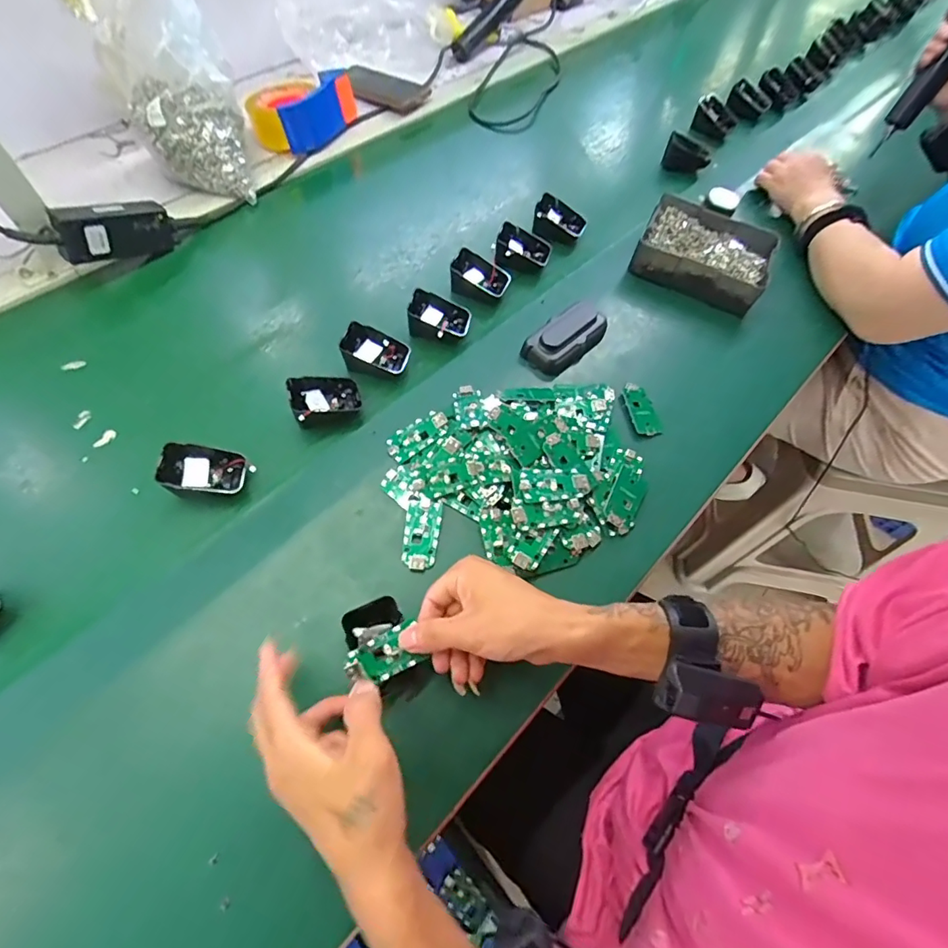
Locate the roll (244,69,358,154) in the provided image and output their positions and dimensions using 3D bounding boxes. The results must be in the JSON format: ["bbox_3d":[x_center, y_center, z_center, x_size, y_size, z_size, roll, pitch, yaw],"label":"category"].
[{"bbox_3d":[-0.253,-0.532,0.731,0.092,0.062,0.144,38,66,16],"label":"roll"}]

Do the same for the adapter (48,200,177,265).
[{"bbox_3d":[-0.405,-0.279,0.574,0.030,0.054,0.121,40,45,17],"label":"adapter"}]

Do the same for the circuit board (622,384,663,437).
[{"bbox_3d":[0.178,-0.069,0.533,0.026,0.006,0.065,-10,63,-9],"label":"circuit board"}]

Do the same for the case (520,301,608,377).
[{"bbox_3d":[0.108,-0.159,0.560,0.052,0.029,0.113,39,66,16],"label":"case"}]

